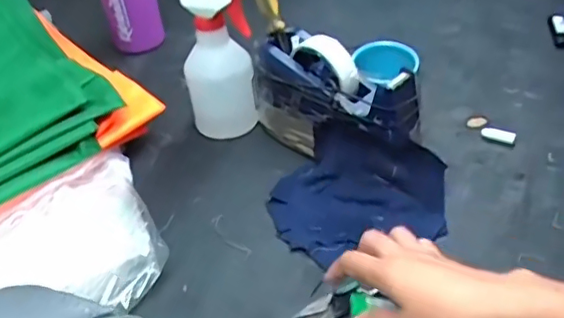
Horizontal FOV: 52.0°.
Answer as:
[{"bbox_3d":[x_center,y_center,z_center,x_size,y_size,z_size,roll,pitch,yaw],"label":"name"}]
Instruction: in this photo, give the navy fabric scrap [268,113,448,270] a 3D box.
[{"bbox_3d":[0.065,0.030,0.558,0.163,0.075,0.127,16,44,25],"label":"navy fabric scrap"}]

